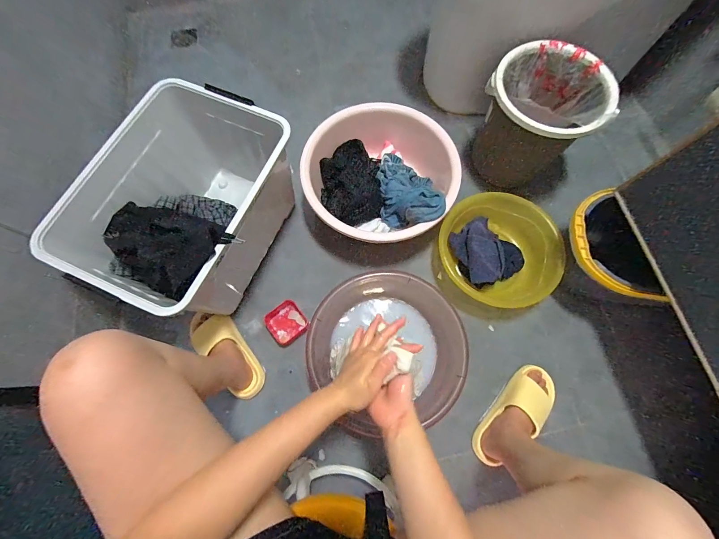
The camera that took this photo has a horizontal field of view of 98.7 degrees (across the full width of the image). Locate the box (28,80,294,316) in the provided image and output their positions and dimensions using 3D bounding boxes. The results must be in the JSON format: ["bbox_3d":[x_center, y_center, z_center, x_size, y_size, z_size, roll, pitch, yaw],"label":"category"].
[{"bbox_3d":[-0.368,-0.134,0.724,0.316,0.284,0.443,24,74,7],"label":"box"}]

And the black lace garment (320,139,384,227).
[{"bbox_3d":[-0.025,-0.236,0.817,0.158,0.064,0.236,-4,72,-2],"label":"black lace garment"}]

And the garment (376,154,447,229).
[{"bbox_3d":[0.122,-0.216,0.783,0.141,0.121,0.233,-5,73,-2],"label":"garment"}]

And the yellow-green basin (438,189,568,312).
[{"bbox_3d":[0.346,-0.039,0.791,0.268,0.107,0.276,0,72,0],"label":"yellow-green basin"}]

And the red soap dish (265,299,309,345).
[{"bbox_3d":[-0.188,0.136,0.792,0.088,0.027,0.095,-38,77,-11],"label":"red soap dish"}]

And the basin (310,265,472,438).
[{"bbox_3d":[0.061,0.178,0.723,0.336,0.125,0.330,0,72,0],"label":"basin"}]

